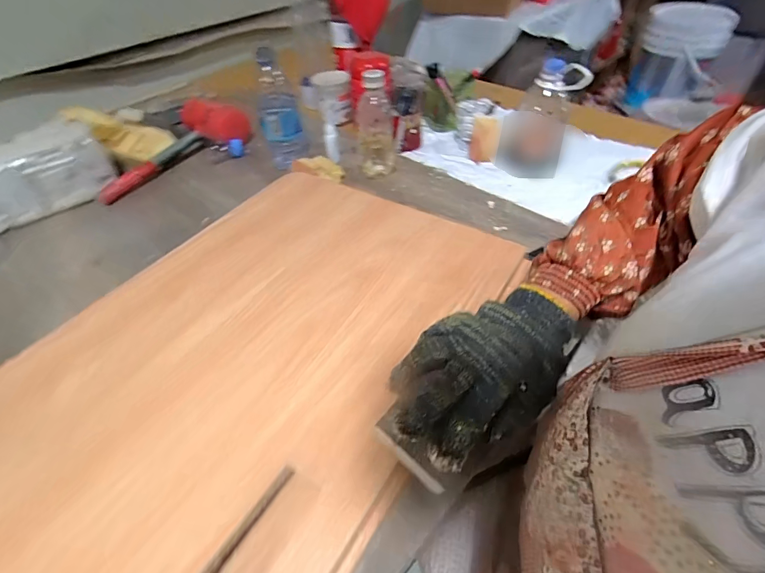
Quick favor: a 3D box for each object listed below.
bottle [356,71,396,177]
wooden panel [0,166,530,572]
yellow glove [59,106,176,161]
[{"bbox_3d":[-0.009,-0.265,0.631,0.060,0.167,0.050,-1,48,5],"label":"bottle"},{"bbox_3d":[-0.143,0.060,0.383,0.380,0.016,0.555,25,53,23],"label":"wooden panel"},{"bbox_3d":[-0.502,-0.288,0.720,0.203,0.052,0.072,19,45,-2],"label":"yellow glove"}]

